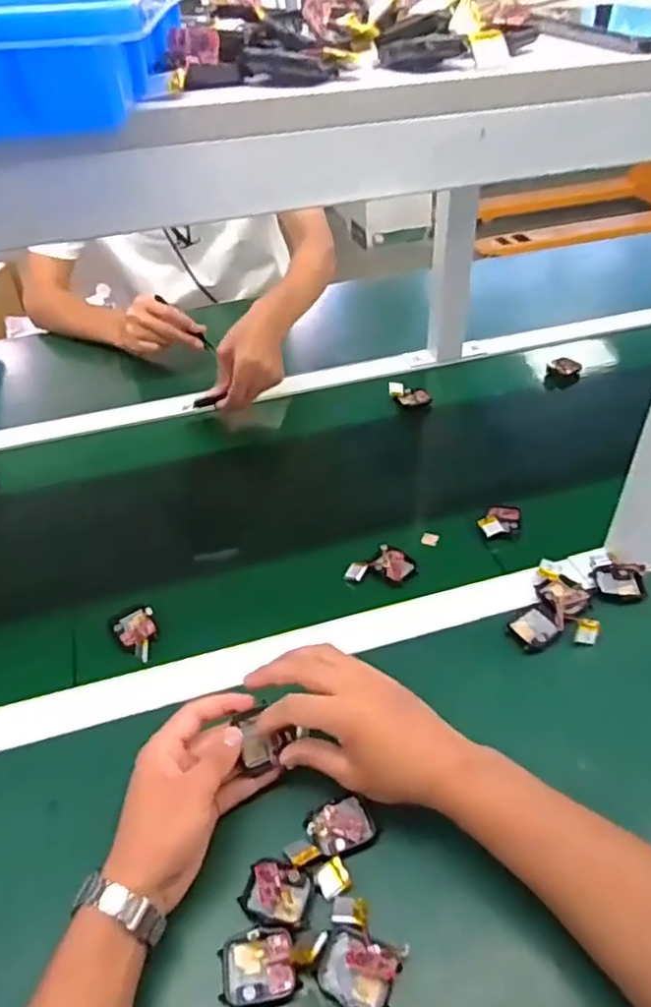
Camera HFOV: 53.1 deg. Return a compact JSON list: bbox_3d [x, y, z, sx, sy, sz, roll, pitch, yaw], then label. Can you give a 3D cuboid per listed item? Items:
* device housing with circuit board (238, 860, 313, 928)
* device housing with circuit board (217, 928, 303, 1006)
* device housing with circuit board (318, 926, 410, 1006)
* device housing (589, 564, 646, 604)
[{"bbox_3d":[-0.033,0.254,0.427,0.044,0.016,0.035,5,42,11],"label":"device housing with circuit board"},{"bbox_3d":[-0.041,0.284,0.399,0.046,0.012,0.038,-10,42,-6],"label":"device housing with circuit board"},{"bbox_3d":[0.021,0.284,0.396,0.047,0.016,0.039,13,44,18],"label":"device housing with circuit board"},{"bbox_3d":[0.277,0.072,0.612,0.043,0.017,0.042,-2,42,2],"label":"device housing"}]

